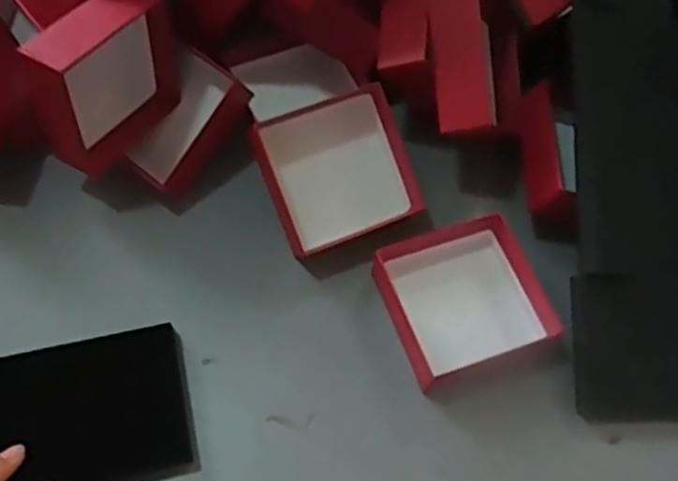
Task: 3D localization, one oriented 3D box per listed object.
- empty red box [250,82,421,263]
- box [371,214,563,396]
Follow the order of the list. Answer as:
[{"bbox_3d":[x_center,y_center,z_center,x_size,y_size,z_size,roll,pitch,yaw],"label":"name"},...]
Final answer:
[{"bbox_3d":[0.000,-0.045,0.456,0.091,0.023,0.090,-25,92,-19],"label":"empty red box"},{"bbox_3d":[0.077,0.037,0.440,0.089,0.027,0.087,-19,67,-11],"label":"box"}]

